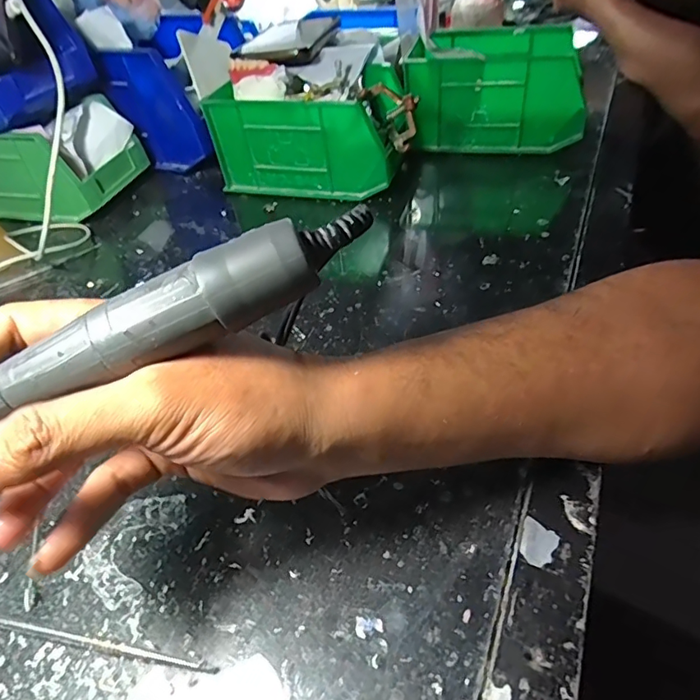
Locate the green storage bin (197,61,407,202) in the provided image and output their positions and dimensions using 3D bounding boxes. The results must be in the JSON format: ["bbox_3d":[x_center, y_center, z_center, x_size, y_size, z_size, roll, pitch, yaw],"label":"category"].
[{"bbox_3d":[-0.034,-0.207,0.486,0.167,0.091,0.097,10,47,17],"label":"green storage bin"}]

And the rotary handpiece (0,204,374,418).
[{"bbox_3d":[-0.073,-0.005,0.169,0.173,0.021,0.019,-25,46,2],"label":"rotary handpiece"}]

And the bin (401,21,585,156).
[{"bbox_3d":[0.146,-0.259,0.513,0.161,0.092,0.106,8,47,15],"label":"bin"}]

